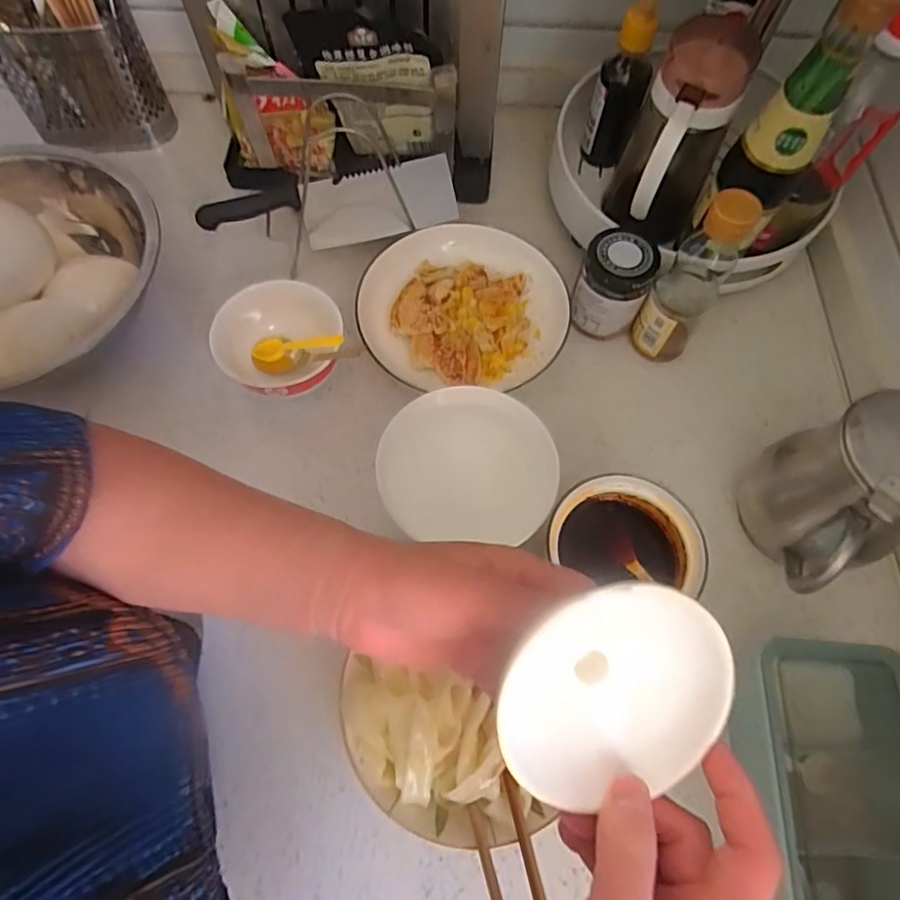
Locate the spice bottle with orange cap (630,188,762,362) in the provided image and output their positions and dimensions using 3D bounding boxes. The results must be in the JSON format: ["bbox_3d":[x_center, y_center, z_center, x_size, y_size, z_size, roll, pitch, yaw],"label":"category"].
[{"bbox_3d":[0.212,-0.148,0.501,0.051,0.176,0.063,30,69,12],"label":"spice bottle with orange cap"}]

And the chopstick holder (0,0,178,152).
[{"bbox_3d":[-0.394,-0.400,0.613,0.152,0.121,0.073,-2,66,-2],"label":"chopstick holder"}]

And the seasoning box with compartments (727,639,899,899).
[{"bbox_3d":[0.253,0.263,0.375,0.107,0.078,0.250,2,66,0],"label":"seasoning box with compartments"}]

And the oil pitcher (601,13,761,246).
[{"bbox_3d":[0.204,-0.277,0.524,0.081,0.166,0.109,25,68,10],"label":"oil pitcher"}]

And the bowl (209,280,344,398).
[{"bbox_3d":[-0.158,-0.092,0.532,0.116,0.063,0.109,0,66,-1],"label":"bowl"}]

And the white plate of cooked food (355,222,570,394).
[{"bbox_3d":[0.013,-0.142,0.568,0.195,0.042,0.175,3,66,1],"label":"white plate of cooked food"}]

